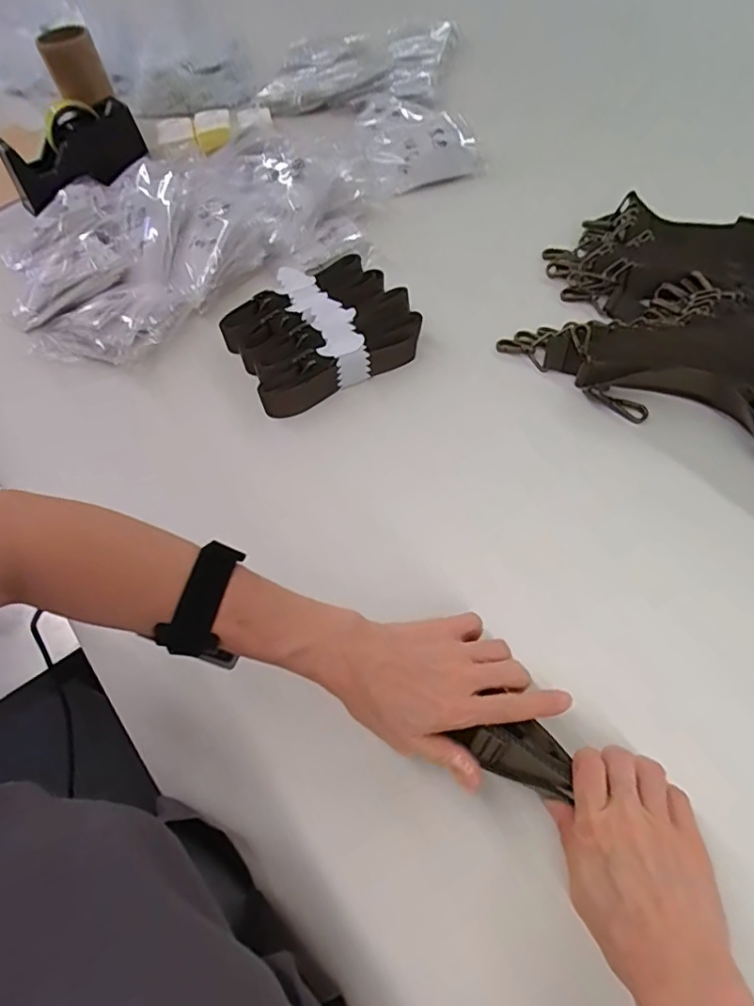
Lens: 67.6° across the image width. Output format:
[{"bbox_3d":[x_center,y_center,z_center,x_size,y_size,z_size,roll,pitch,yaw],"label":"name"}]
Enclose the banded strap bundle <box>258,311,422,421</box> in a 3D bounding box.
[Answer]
[{"bbox_3d":[-0.036,-0.150,0.607,0.194,0.039,0.037,-26,59,-12],"label":"banded strap bundle"}]

